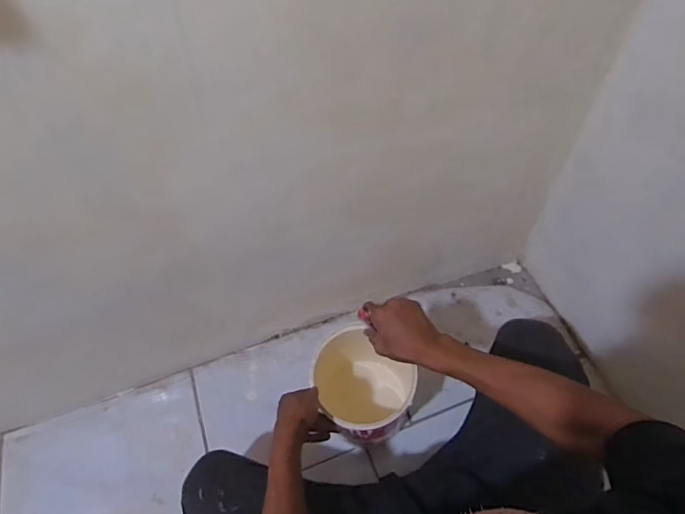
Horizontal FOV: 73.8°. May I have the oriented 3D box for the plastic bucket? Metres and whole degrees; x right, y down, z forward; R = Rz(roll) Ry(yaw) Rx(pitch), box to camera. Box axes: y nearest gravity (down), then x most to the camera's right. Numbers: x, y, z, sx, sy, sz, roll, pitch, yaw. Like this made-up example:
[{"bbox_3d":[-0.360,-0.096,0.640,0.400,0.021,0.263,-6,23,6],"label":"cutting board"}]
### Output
[{"bbox_3d":[0.038,0.235,0.829,0.168,0.152,0.182,-1,57,2],"label":"plastic bucket"}]

